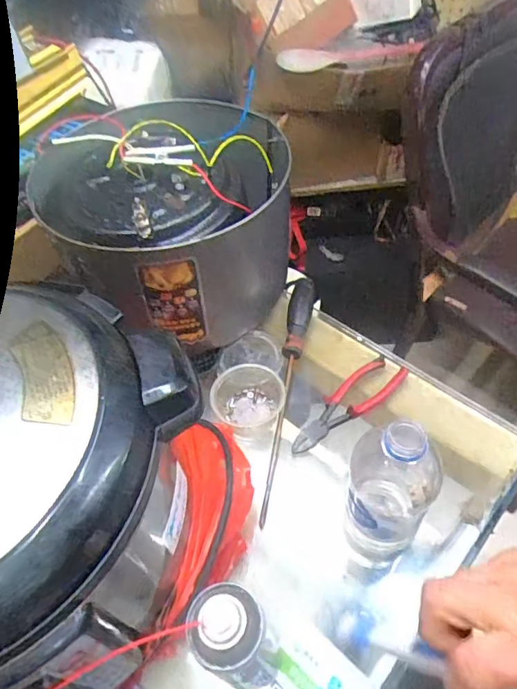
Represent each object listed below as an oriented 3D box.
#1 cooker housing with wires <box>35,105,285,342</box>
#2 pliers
[{"bbox_3d":[-0.088,-0.137,0.596,0.210,0.193,0.254,31,59,24],"label":"cooker housing with wires"},{"bbox_3d":[0.097,0.065,0.556,0.156,0.017,0.044,-32,57,-20],"label":"pliers"}]

